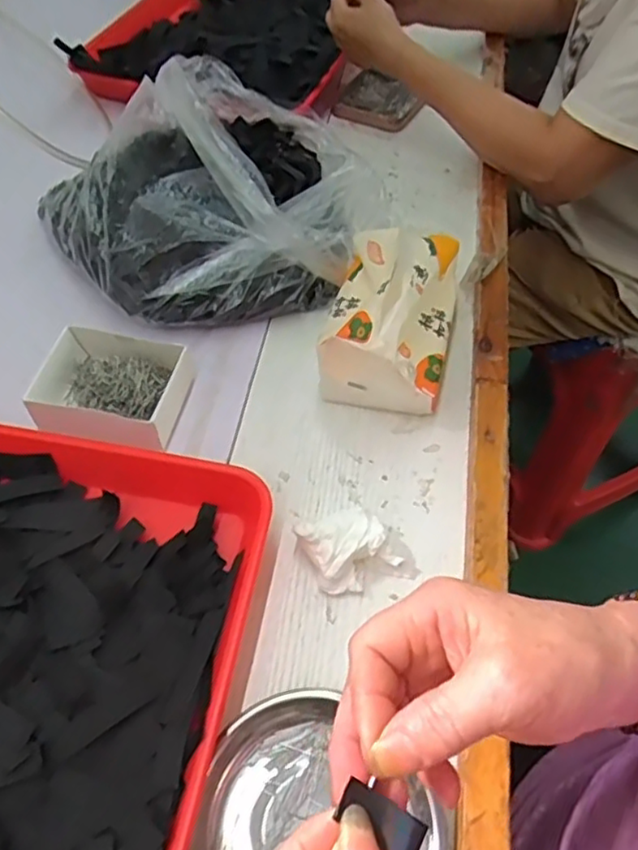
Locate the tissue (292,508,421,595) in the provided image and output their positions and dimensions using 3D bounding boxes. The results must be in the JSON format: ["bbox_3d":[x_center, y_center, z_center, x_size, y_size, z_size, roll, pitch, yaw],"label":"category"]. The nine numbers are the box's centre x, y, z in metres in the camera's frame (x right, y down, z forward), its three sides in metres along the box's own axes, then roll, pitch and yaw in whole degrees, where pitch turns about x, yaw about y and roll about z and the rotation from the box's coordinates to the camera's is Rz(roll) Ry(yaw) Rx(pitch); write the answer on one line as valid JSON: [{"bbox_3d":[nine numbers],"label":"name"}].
[{"bbox_3d":[0.025,0.082,0.432,0.069,0.025,0.051,-12,55,-10],"label":"tissue"}]

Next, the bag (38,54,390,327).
[{"bbox_3d":[-0.093,-0.216,0.588,0.266,0.125,0.258,-31,60,-21],"label":"bag"}]

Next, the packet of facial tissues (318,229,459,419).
[{"bbox_3d":[0.058,-0.086,0.519,0.095,0.087,0.133,11,54,7],"label":"packet of facial tissues"}]

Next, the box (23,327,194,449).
[{"bbox_3d":[-0.155,-0.027,0.498,0.106,0.035,0.086,7,54,4],"label":"box"}]

